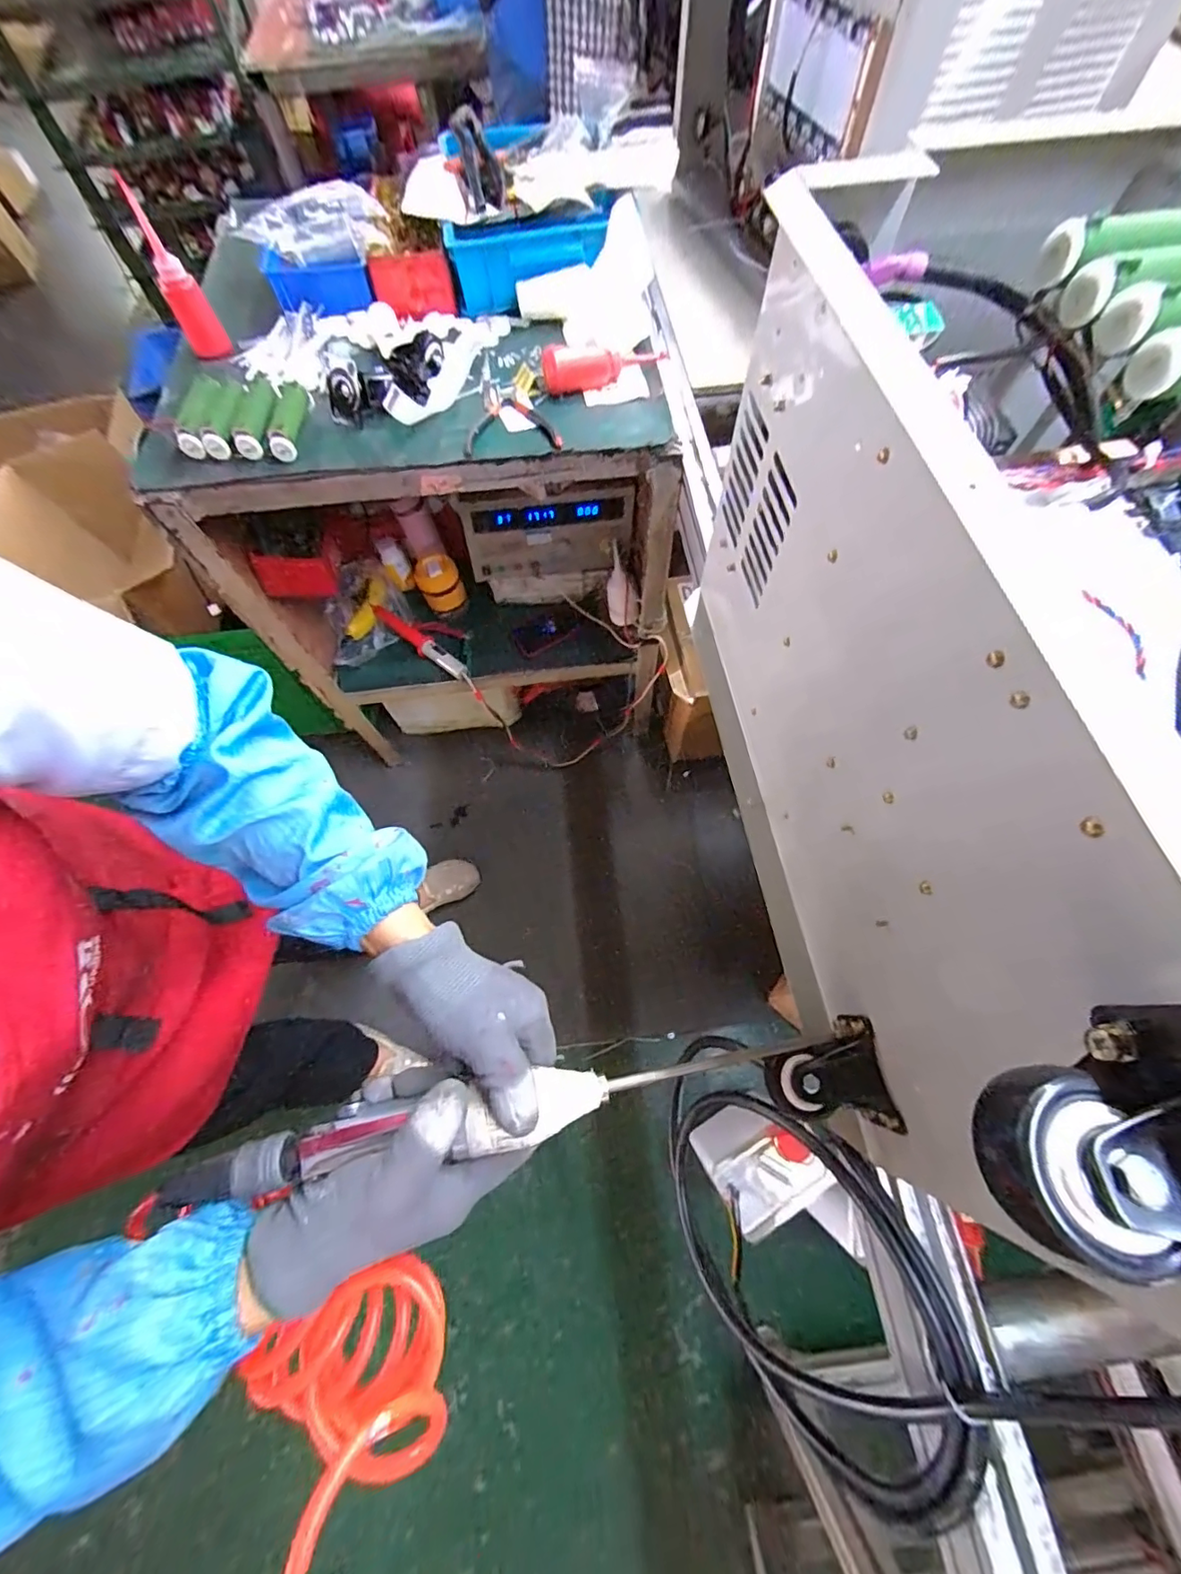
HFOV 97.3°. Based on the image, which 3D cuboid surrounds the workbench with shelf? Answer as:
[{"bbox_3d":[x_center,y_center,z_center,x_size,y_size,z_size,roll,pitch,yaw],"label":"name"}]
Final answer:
[{"bbox_3d":[-0.227,-0.439,1.031,0.677,0.744,0.437,-5,67,-1],"label":"workbench with shelf"}]

